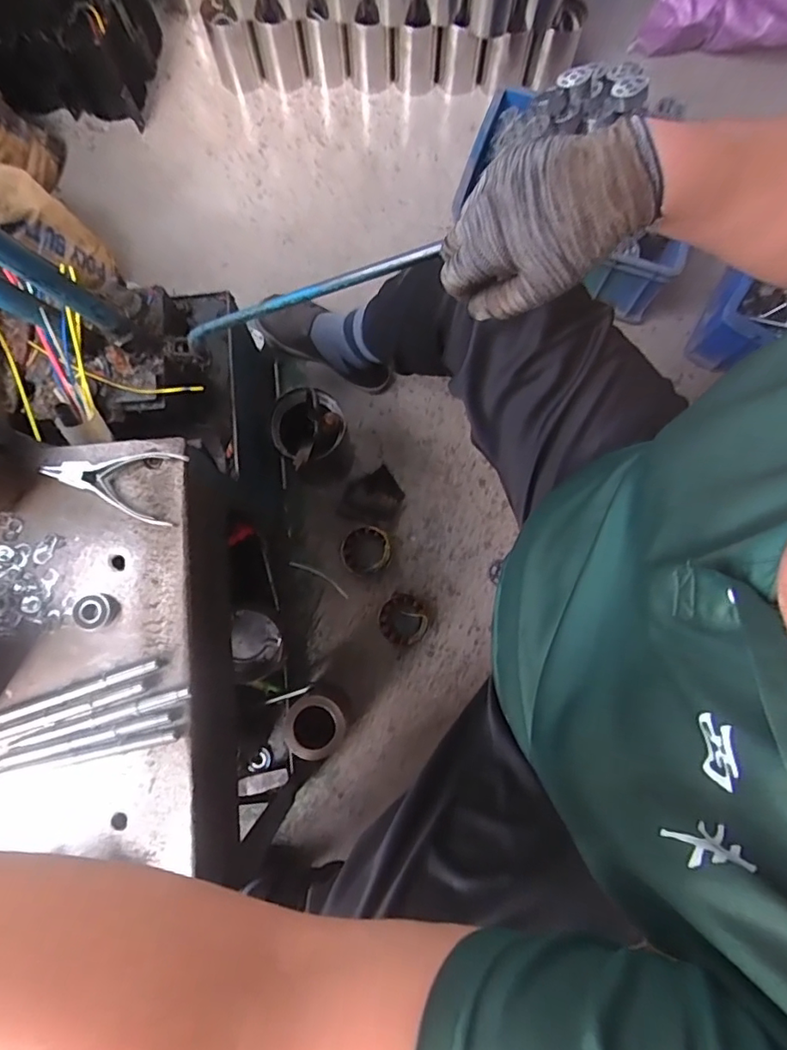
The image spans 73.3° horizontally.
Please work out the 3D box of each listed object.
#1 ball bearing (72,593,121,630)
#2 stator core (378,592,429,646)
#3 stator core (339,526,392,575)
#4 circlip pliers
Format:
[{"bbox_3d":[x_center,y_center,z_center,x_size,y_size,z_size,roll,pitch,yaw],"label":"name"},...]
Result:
[{"bbox_3d":[-0.273,0.079,0.482,0.038,0.011,0.032,-7,80,-1],"label":"ball bearing"},{"bbox_3d":[0.017,0.163,0.909,0.083,0.044,0.082,0,80,0],"label":"stator core"},{"bbox_3d":[-0.047,0.043,0.917,0.089,0.039,0.085,-11,80,-2],"label":"stator core"},{"bbox_3d":[-0.268,-0.041,0.502,0.130,0.014,0.068,7,80,1],"label":"circlip pliers"}]

